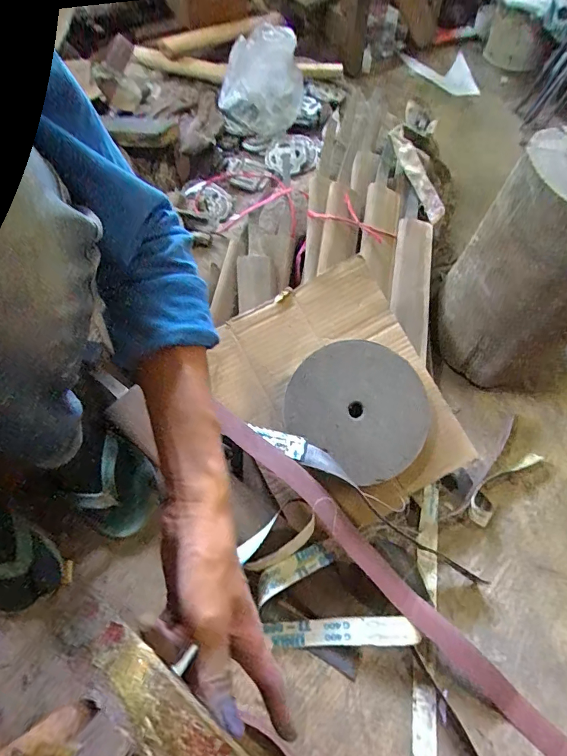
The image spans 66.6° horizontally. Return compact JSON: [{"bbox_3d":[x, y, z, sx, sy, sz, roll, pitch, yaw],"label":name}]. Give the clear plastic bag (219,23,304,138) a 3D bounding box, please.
[{"bbox_3d":[-0.041,-0.534,0.783,0.149,0.122,0.152,0,62,-2],"label":"clear plastic bag"}]

